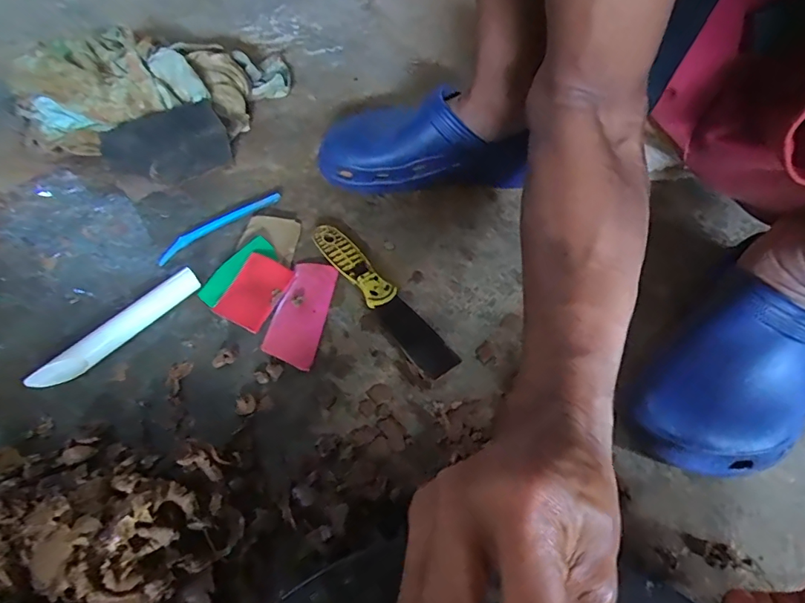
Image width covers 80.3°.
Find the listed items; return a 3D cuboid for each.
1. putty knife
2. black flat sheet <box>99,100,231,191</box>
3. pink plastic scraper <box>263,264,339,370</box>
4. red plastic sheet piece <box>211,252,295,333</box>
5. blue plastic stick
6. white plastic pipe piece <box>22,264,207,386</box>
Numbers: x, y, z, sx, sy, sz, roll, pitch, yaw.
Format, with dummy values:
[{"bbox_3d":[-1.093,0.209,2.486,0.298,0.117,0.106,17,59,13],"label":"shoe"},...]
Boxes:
[{"bbox_3d":[-0.022,-0.009,0.441,0.035,0.015,0.193,-33,62,-22],"label":"putty knife"},{"bbox_3d":[-0.256,-0.169,0.518,0.115,0.056,0.077,-28,60,-19],"label":"black flat sheet"},{"bbox_3d":[-0.091,0.007,0.431,0.043,0.008,0.106,9,55,4],"label":"pink plastic scraper"},{"bbox_3d":[-0.136,-0.010,0.440,0.046,0.004,0.070,25,62,4],"label":"red plastic sheet piece"},{"bbox_3d":[-0.187,-0.079,0.489,0.137,0.012,0.014,-32,62,-22],"label":"blue plastic stick"},{"bbox_3d":[-0.240,0.024,0.407,0.018,0.025,0.148,38,62,22],"label":"white plastic pipe piece"}]

